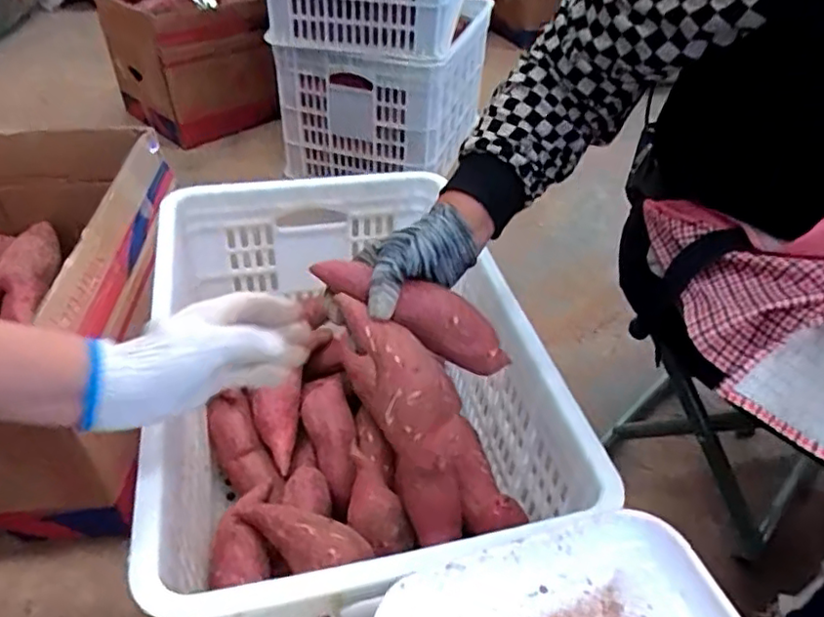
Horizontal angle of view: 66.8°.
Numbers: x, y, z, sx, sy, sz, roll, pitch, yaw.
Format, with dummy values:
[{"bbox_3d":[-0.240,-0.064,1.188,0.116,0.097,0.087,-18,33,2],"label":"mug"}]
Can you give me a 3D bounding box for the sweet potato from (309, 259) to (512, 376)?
[{"bbox_3d":[0.009,0.004,0.557,0.171,0.052,0.048,28,40,-11],"label":"sweet potato"}]

